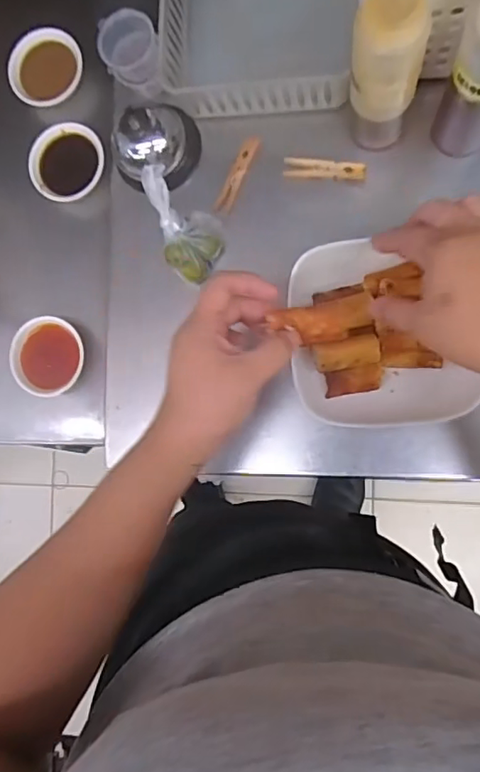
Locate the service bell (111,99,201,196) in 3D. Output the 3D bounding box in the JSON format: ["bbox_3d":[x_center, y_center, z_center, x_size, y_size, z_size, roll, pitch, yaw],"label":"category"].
[{"bbox_3d":[-0.079,-0.219,0.485,0.068,0.046,0.073,20,91,9],"label":"service bell"}]

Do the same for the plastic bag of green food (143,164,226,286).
[{"bbox_3d":[-0.047,-0.140,0.479,0.051,0.058,0.092,-26,84,7],"label":"plastic bag of green food"}]

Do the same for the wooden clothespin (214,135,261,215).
[{"bbox_3d":[-0.001,-0.192,0.494,0.014,0.011,0.075,28,92,9],"label":"wooden clothespin"}]

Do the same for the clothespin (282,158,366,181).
[{"bbox_3d":[0.073,-0.186,0.473,0.069,0.013,0.015,5,88,9],"label":"clothespin"}]

